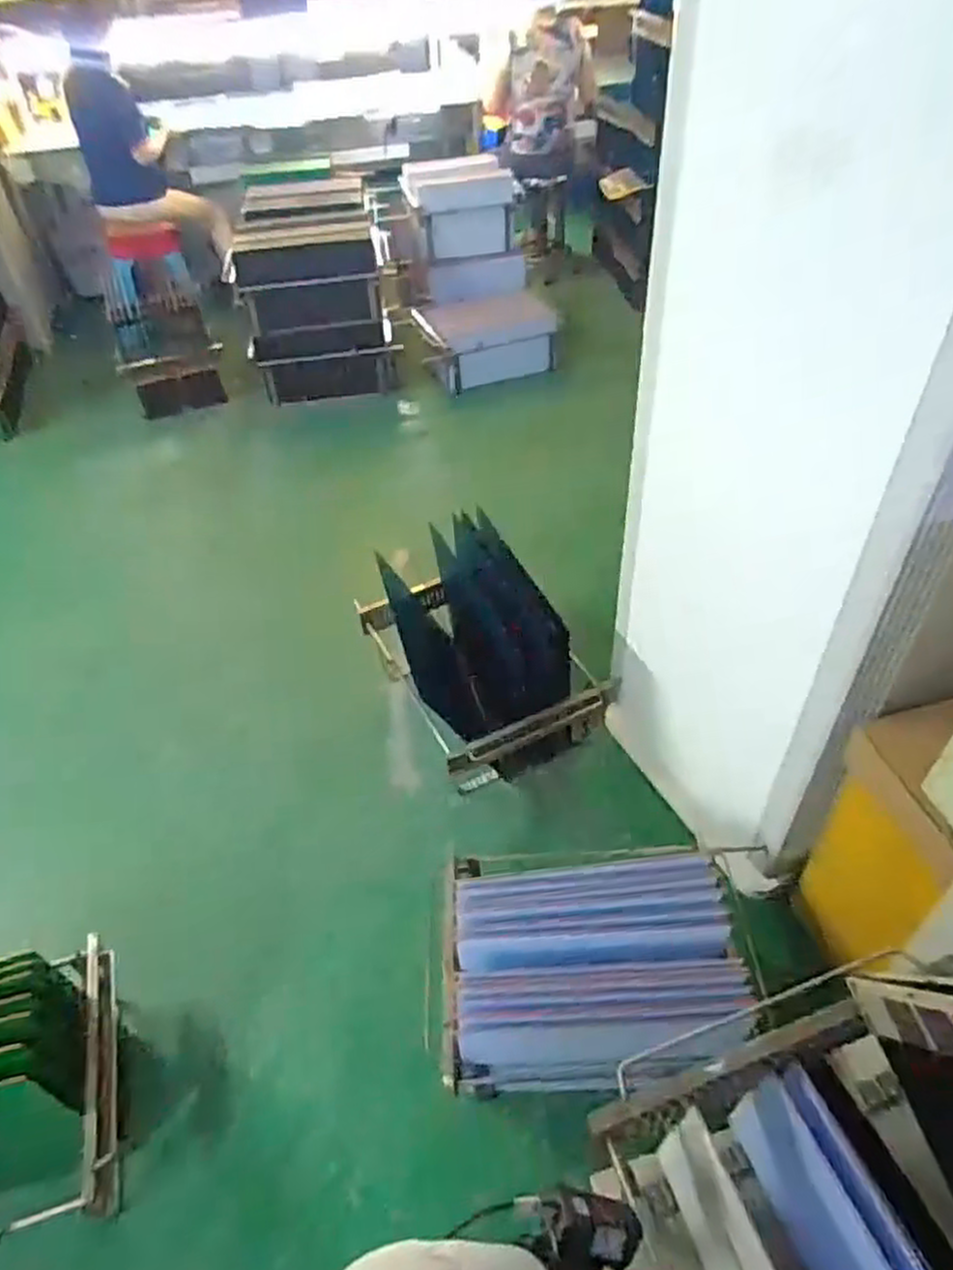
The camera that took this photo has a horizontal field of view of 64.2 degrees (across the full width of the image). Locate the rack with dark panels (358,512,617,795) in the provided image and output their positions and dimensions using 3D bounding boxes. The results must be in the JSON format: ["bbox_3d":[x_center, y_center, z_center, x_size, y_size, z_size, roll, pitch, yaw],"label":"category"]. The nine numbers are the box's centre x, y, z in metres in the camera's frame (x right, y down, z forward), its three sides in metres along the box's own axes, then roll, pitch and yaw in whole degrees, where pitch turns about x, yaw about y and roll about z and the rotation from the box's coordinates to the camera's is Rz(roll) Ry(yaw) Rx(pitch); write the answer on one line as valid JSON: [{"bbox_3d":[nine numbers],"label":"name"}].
[{"bbox_3d":[0.006,0.024,1.779,0.402,0.352,0.548,-24,48,-19],"label":"rack with dark panels"}]

